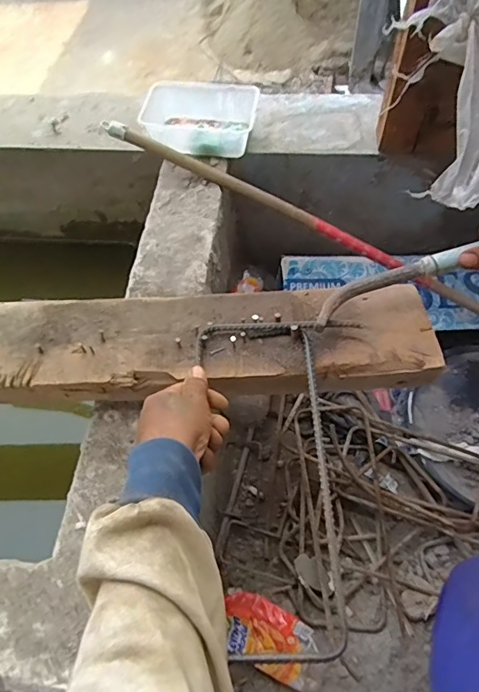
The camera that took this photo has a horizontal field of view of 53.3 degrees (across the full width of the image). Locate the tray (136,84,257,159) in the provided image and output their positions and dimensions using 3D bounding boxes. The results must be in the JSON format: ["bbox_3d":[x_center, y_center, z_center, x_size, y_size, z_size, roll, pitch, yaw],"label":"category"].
[{"bbox_3d":[-0.066,-0.346,0.733,0.174,0.049,0.111,9,61,8],"label":"tray"}]

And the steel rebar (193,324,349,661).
[{"bbox_3d":[0.021,0.114,0.441,0.123,0.015,0.304,-4,64,5],"label":"steel rebar"}]

